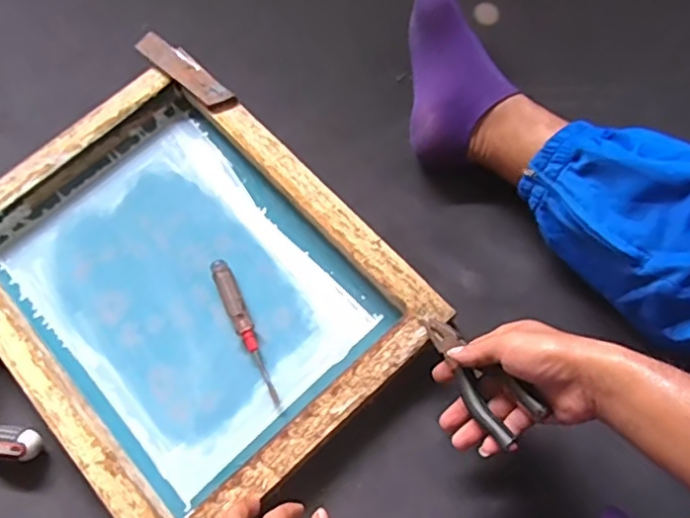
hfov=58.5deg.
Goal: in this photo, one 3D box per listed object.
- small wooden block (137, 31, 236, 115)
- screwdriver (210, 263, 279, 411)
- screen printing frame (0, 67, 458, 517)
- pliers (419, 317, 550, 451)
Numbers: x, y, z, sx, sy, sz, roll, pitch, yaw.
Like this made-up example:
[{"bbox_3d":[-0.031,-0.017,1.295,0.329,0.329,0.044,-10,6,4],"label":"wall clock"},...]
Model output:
[{"bbox_3d":[-0.194,-0.229,0.752,0.148,0.009,0.038,40,76,13],"label":"small wooden block"},{"bbox_3d":[-0.107,0.077,0.667,0.022,0.021,0.172,-26,69,-6],"label":"screwdriver"},{"bbox_3d":[-0.179,0.025,0.670,0.366,0.059,0.456,-40,75,-12],"label":"screen printing frame"},{"bbox_3d":[0.116,0.098,0.561,0.045,0.022,0.151,-31,47,-10],"label":"pliers"}]

